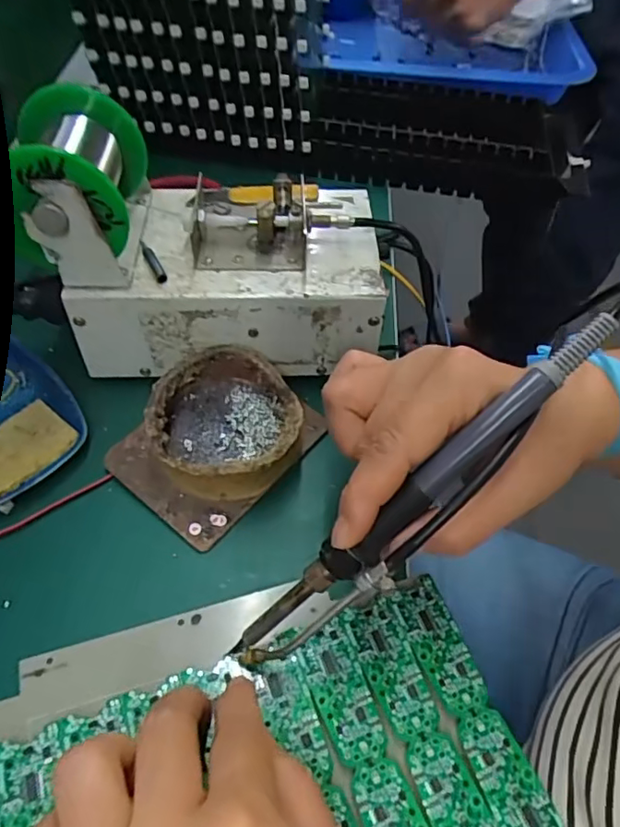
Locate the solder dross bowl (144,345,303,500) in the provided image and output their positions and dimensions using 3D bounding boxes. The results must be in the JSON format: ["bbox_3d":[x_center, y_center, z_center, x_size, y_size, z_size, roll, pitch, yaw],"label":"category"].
[{"bbox_3d":[-0.048,0.006,0.330,0.080,0.035,0.084,2,53,-3],"label":"solder dross bowl"}]

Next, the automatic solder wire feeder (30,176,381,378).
[{"bbox_3d":[-0.051,-0.096,0.354,0.184,0.107,0.121,-5,54,-8],"label":"automatic solder wire feeder"}]

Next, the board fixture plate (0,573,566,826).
[{"bbox_3d":[-0.037,0.161,0.234,0.256,0.012,0.165,-13,56,-11],"label":"board fixture plate"}]

